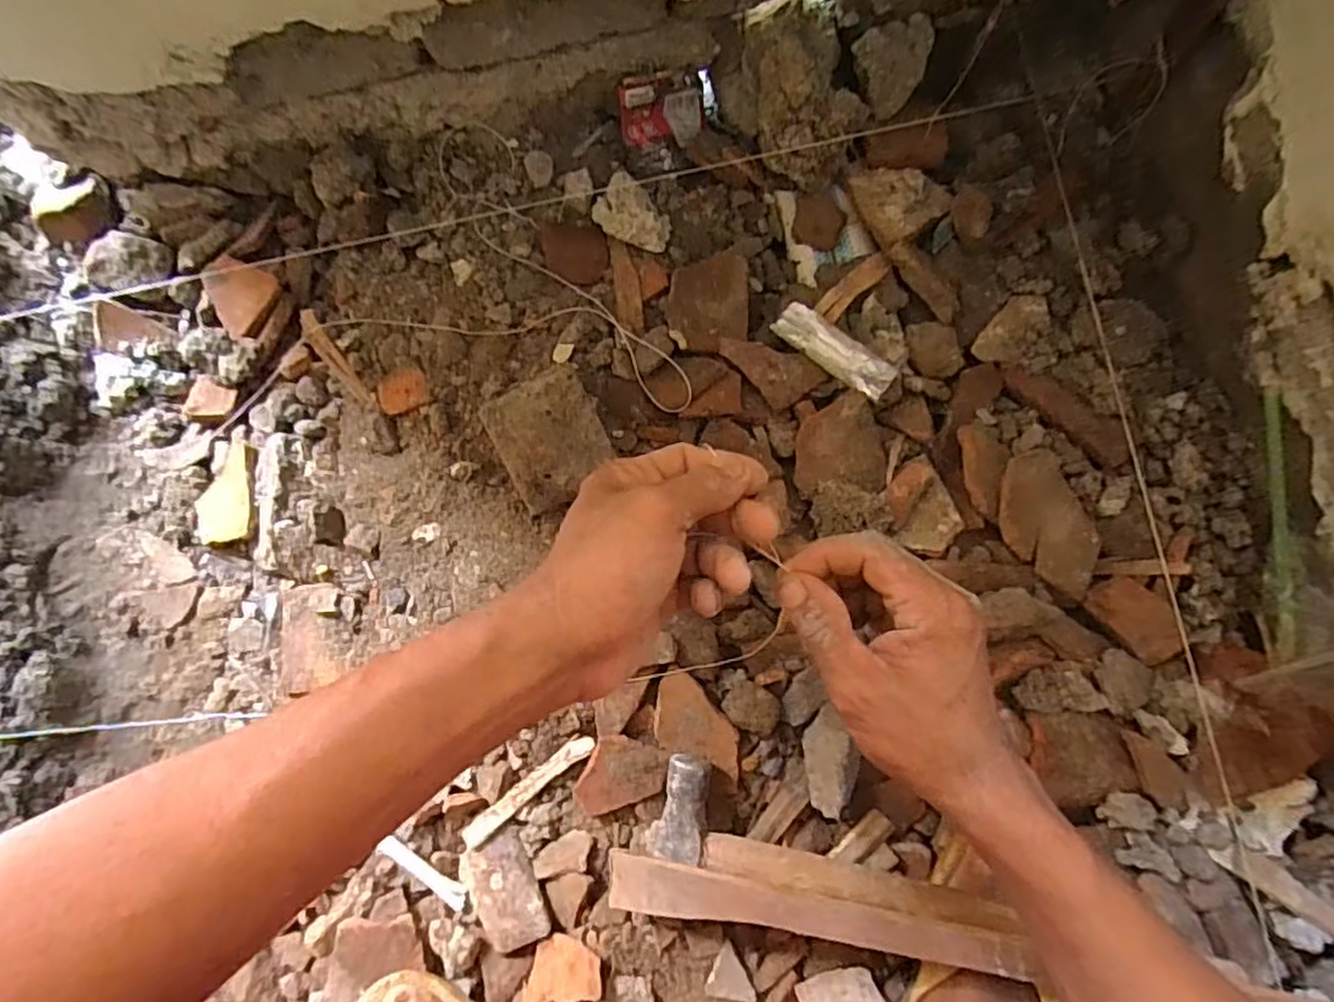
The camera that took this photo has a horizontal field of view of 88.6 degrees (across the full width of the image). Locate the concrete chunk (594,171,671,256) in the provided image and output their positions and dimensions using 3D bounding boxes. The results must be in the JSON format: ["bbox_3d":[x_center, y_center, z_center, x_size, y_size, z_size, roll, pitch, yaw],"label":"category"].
[{"bbox_3d":[-0.026,-0.225,0.535,0.047,0.031,0.059,-45,80,-1],"label":"concrete chunk"}]

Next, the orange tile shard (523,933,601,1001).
[{"bbox_3d":[-0.073,0.324,0.472,0.054,0.005,0.041,-9,65,8],"label":"orange tile shard"}]

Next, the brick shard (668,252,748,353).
[{"bbox_3d":[0.033,-0.156,0.529,0.059,0.011,0.077,0,82,6],"label":"brick shard"}]

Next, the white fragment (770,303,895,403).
[{"bbox_3d":[0.126,-0.114,0.515,0.098,0.011,0.027,39,88,9],"label":"white fragment"}]

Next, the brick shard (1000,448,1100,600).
[{"bbox_3d":[0.267,0.016,0.478,0.061,0.016,0.100,-19,81,3],"label":"brick shard"}]

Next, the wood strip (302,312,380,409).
[{"bbox_3d":[-0.261,-0.110,0.543,0.016,0.004,0.095,-37,91,10],"label":"wood strip"}]

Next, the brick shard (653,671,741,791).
[{"bbox_3d":[0.021,0.167,0.490,0.046,0.009,0.085,-41,80,0],"label":"brick shard"}]

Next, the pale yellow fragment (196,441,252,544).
[{"bbox_3d":[-0.354,-0.006,0.545,0.051,0.006,0.076,-9,82,5],"label":"pale yellow fragment"}]

